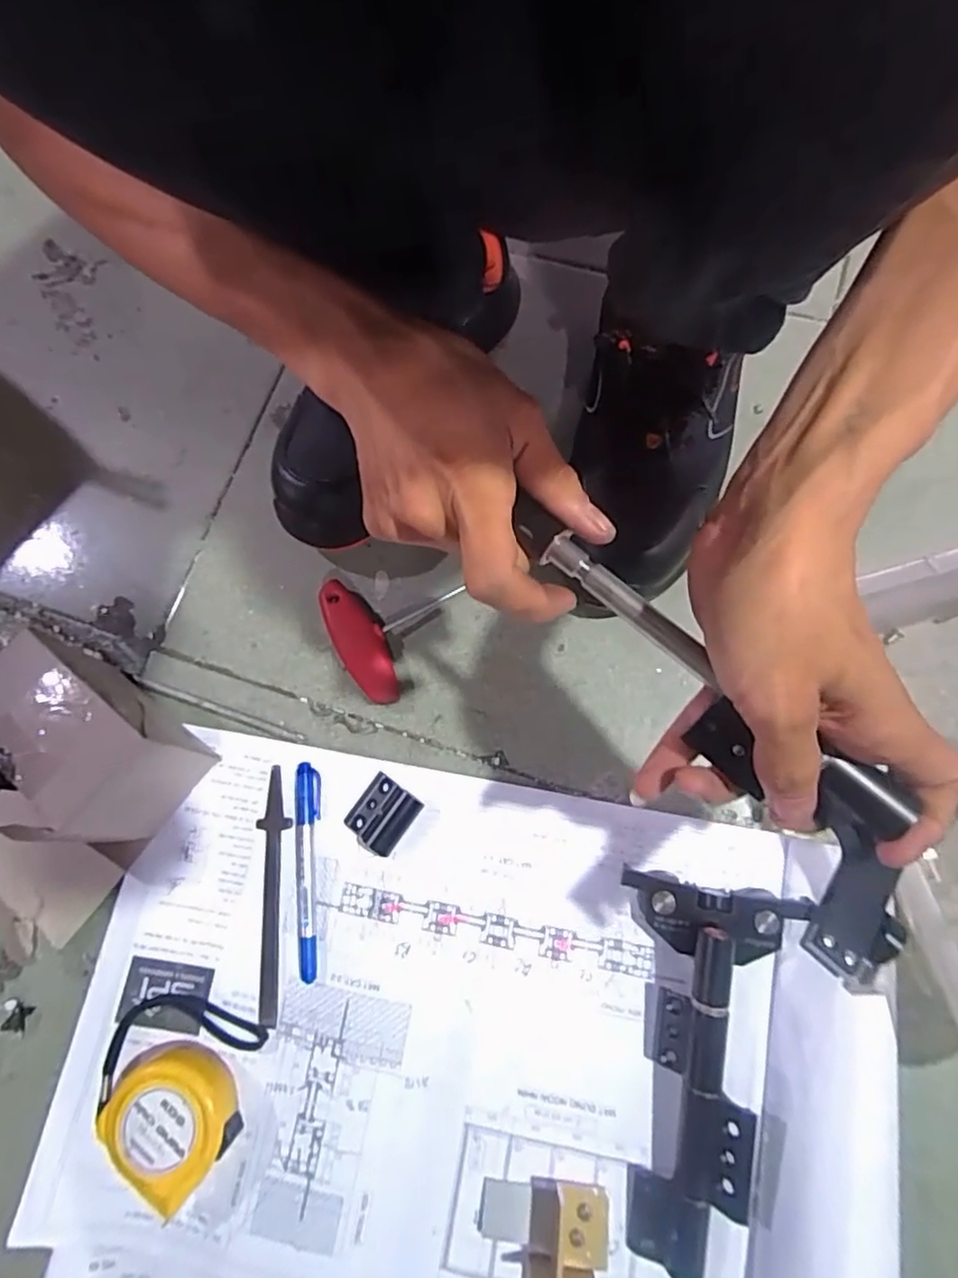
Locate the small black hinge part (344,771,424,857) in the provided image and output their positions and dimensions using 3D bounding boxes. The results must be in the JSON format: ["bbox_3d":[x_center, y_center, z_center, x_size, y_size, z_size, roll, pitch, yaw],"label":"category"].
[{"bbox_3d":[-0.063,0.114,0.415,0.038,0.020,0.042,33,77,9],"label":"small black hinge part"}]

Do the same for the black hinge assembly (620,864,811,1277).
[{"bbox_3d":[0.120,0.235,0.354,0.104,0.036,0.192,9,73,6],"label":"black hinge assembly"}]

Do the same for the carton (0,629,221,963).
[{"bbox_3d":[-0.269,0.101,0.393,0.117,0.093,0.164,34,77,13],"label":"carton"}]

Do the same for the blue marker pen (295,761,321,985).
[{"bbox_3d":[-0.108,0.145,0.406,0.016,0.011,0.129,-5,74,-1],"label":"blue marker pen"}]

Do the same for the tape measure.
[{"bbox_3d":[-0.176,0.256,0.371,0.093,0.031,0.084,35,78,9],"label":"tape measure"}]

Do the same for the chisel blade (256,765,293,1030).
[{"bbox_3d":[-0.132,0.162,0.415,0.019,0.004,0.153,-5,74,-1],"label":"chisel blade"}]

